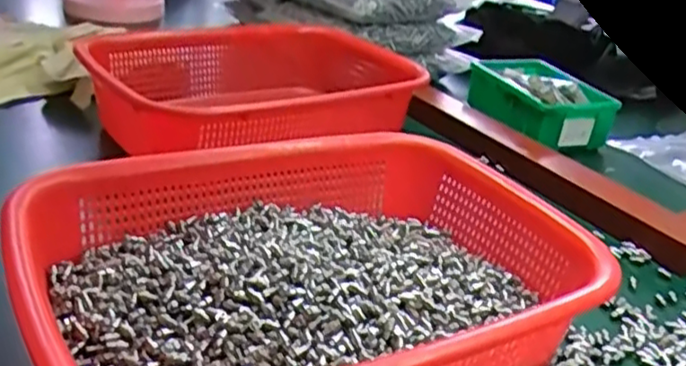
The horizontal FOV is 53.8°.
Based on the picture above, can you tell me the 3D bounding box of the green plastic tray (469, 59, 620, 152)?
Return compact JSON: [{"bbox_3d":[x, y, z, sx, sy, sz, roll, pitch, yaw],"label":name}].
[{"bbox_3d":[0.209,-0.087,0.739,0.106,0.058,0.146,-5,29,-22],"label":"green plastic tray"}]

